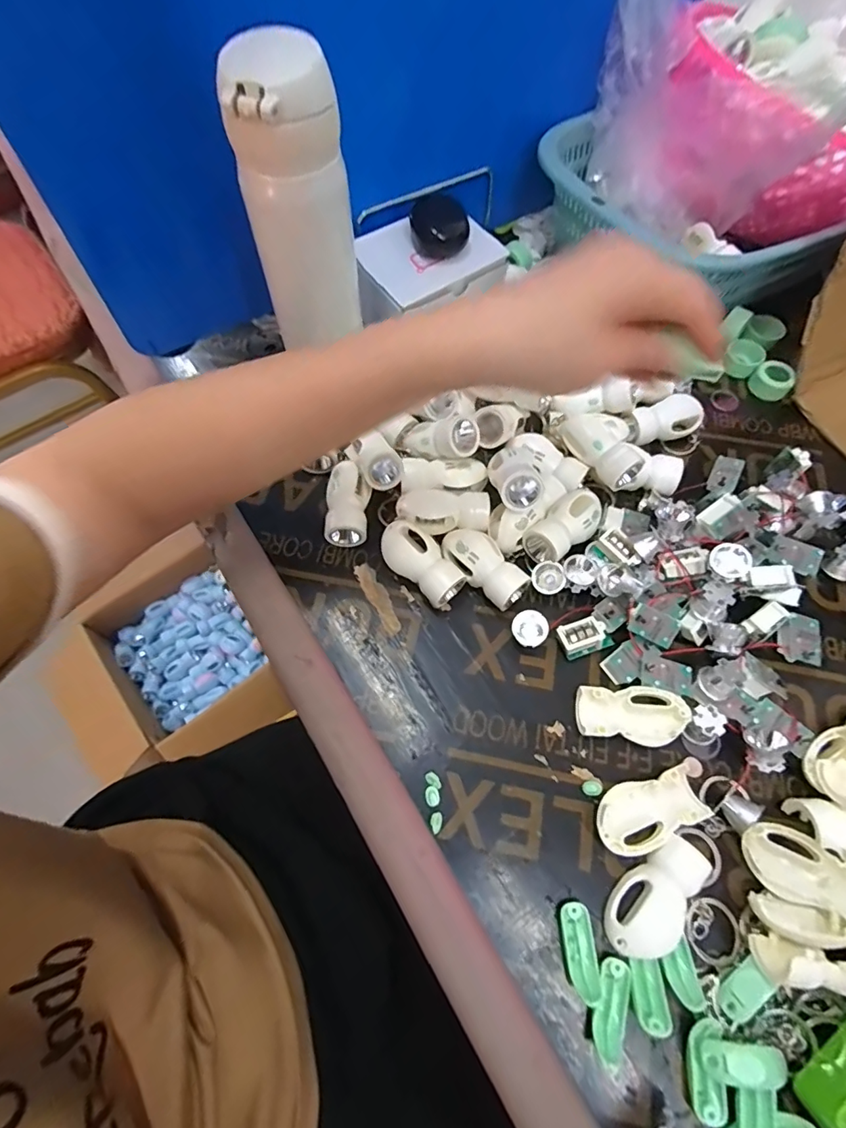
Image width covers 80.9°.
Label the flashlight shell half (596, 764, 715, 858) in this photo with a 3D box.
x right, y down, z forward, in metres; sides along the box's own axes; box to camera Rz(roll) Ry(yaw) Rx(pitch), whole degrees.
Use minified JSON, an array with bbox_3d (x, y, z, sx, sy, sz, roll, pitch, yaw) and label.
[{"bbox_3d":[0.130,0.144,0.289,0.062,0.013,0.034,-21,66,-10],"label":"flashlight shell half"}]

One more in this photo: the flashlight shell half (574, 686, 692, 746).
[{"bbox_3d":[0.130,0.095,0.313,0.067,0.012,0.033,6,64,3],"label":"flashlight shell half"}]

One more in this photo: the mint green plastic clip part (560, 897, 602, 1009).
[{"bbox_3d":[0.083,0.202,0.260,0.015,0.013,0.041,0,64,0],"label":"mint green plastic clip part"}]

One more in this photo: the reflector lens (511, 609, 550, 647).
[{"bbox_3d":[0.071,0.046,0.336,0.025,0.016,0.023,0,64,0],"label":"reflector lens"}]

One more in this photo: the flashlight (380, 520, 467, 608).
[{"bbox_3d":[0.000,0.000,0.351,0.066,0.026,0.035,41,71,18],"label":"flashlight"}]

